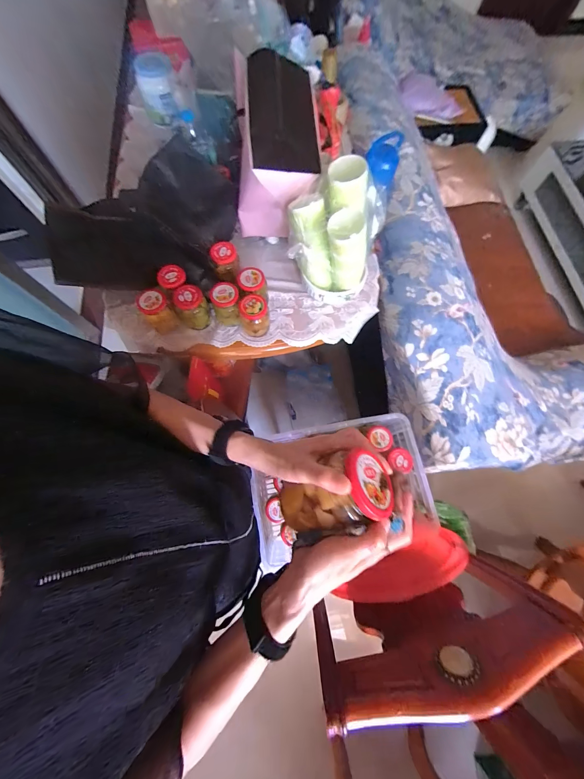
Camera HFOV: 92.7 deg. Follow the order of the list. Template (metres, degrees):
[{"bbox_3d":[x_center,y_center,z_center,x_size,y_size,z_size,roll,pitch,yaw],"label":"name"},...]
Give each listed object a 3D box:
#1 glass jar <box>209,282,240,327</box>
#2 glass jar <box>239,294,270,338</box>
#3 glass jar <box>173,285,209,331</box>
[{"bbox_3d":[-0.180,-0.230,0.775,0.073,0.127,0.081,-14,73,-6],"label":"glass jar"},{"bbox_3d":[-0.103,-0.194,0.767,0.074,0.115,0.070,0,72,-1],"label":"glass jar"},{"bbox_3d":[-0.273,-0.221,0.770,0.081,0.118,0.069,-22,74,-8],"label":"glass jar"}]

